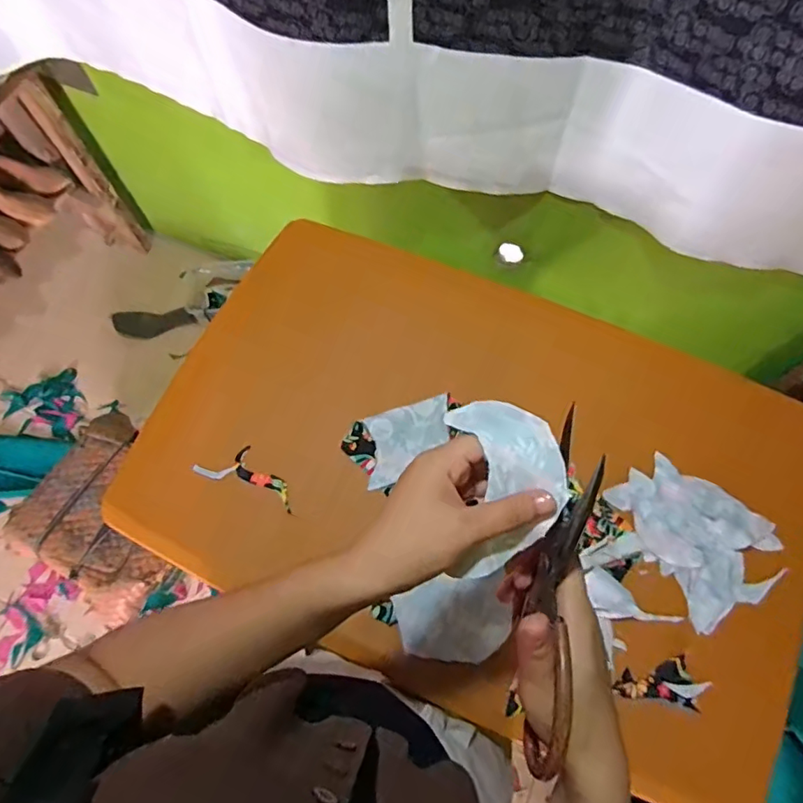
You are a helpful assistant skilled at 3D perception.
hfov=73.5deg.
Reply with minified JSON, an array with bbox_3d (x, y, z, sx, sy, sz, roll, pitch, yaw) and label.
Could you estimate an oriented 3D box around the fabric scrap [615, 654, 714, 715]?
[{"bbox_3d":[0.262,0.280,0.544,0.088,0.009,0.046,10,69,5],"label":"fabric scrap"}]

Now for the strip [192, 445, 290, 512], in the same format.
[{"bbox_3d":[-0.176,0.081,0.618,0.124,0.017,0.047,21,71,9],"label":"strip"}]

